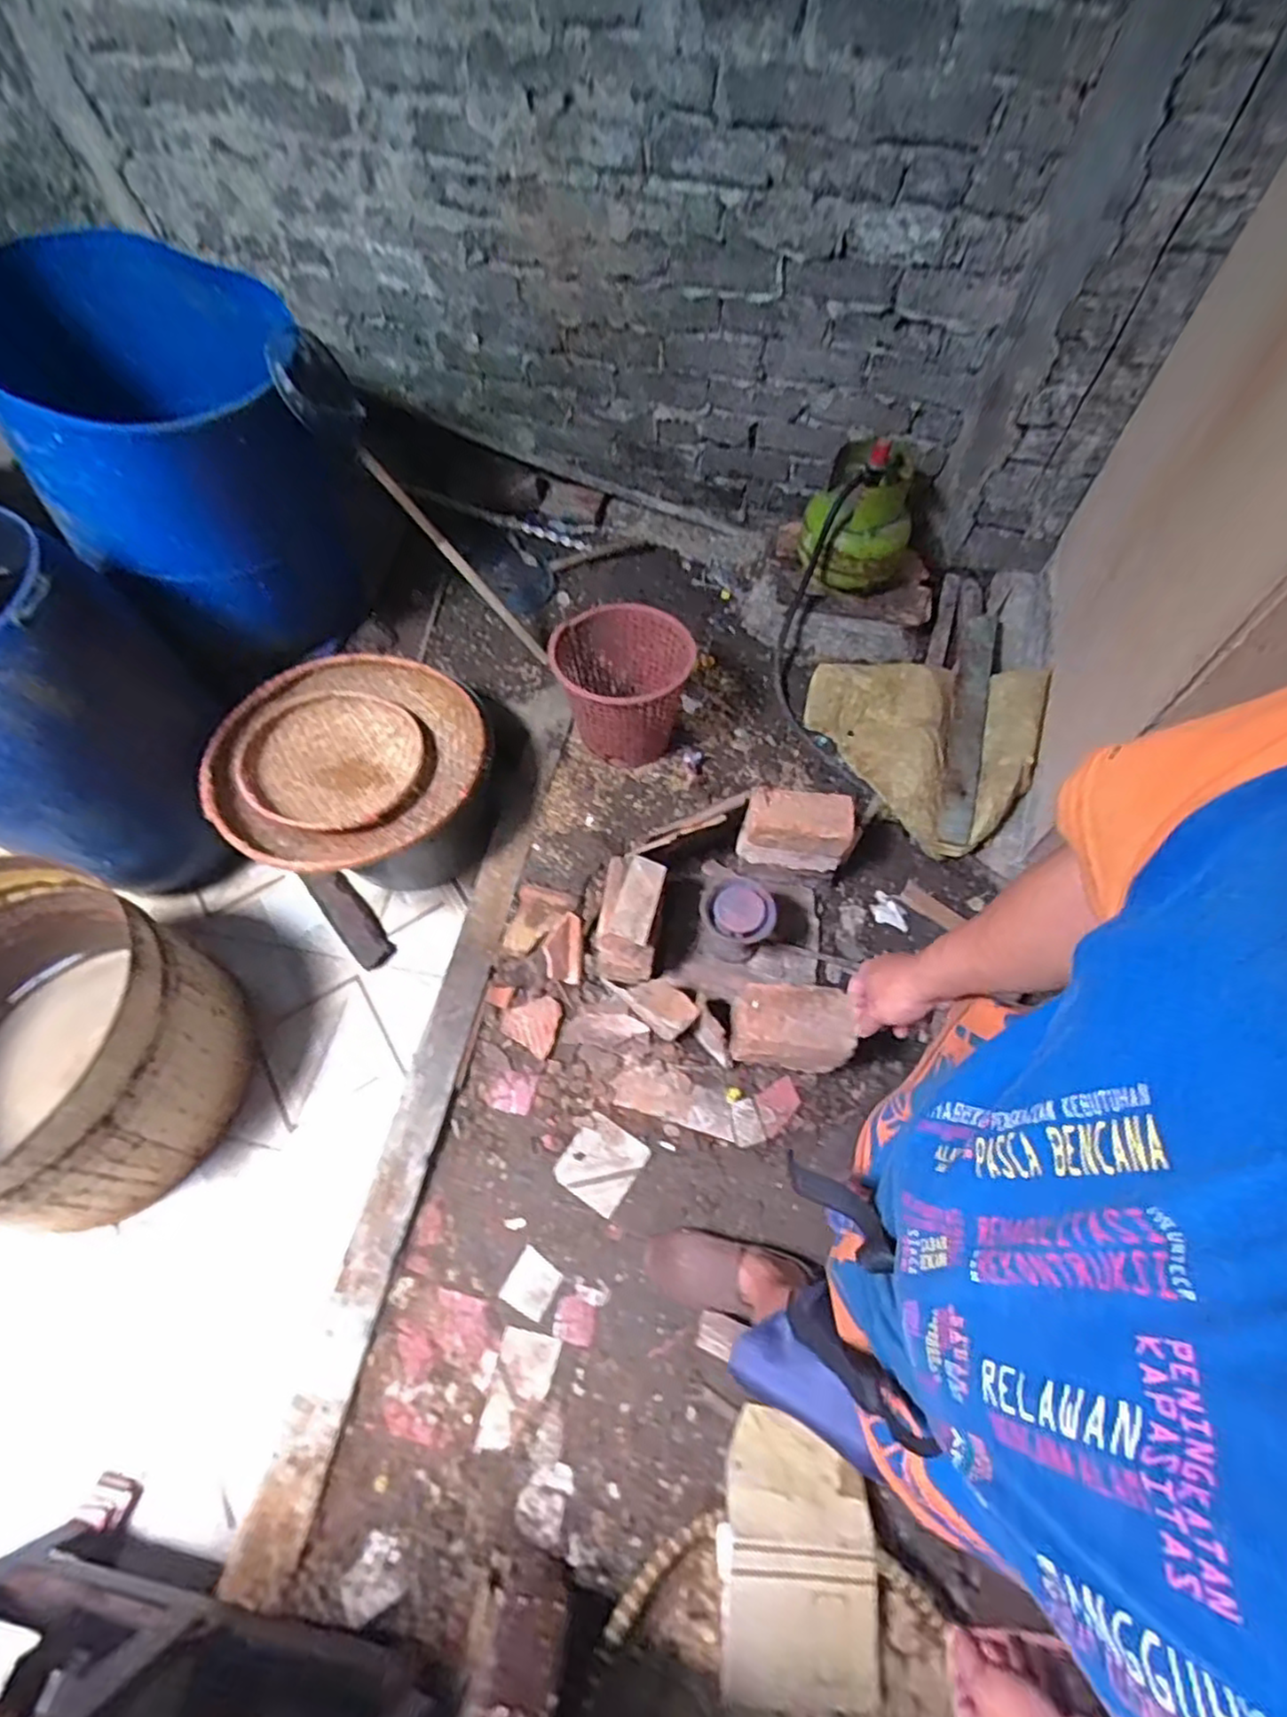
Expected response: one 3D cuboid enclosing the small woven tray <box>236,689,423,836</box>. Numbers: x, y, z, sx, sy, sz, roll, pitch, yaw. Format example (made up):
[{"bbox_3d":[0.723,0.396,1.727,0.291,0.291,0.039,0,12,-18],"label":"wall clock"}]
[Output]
[{"bbox_3d":[-0.658,-0.212,1.520,0.366,0.084,0.363,10,62,4],"label":"small woven tray"}]

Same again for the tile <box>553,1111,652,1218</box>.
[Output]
[{"bbox_3d":[-0.080,0.558,1.302,0.139,0.011,0.138,30,65,14],"label":"tile"}]

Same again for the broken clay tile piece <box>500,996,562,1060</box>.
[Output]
[{"bbox_3d":[-0.213,0.319,1.391,0.113,0.011,0.103,31,65,14],"label":"broken clay tile piece"}]

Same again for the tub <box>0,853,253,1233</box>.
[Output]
[{"bbox_3d":[-1.117,0.338,1.285,0.591,0.355,0.576,30,65,14],"label":"tub"}]

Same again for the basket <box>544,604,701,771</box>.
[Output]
[{"bbox_3d":[-0.064,-0.387,1.599,0.296,0.271,0.280,1,61,-1],"label":"basket"}]

